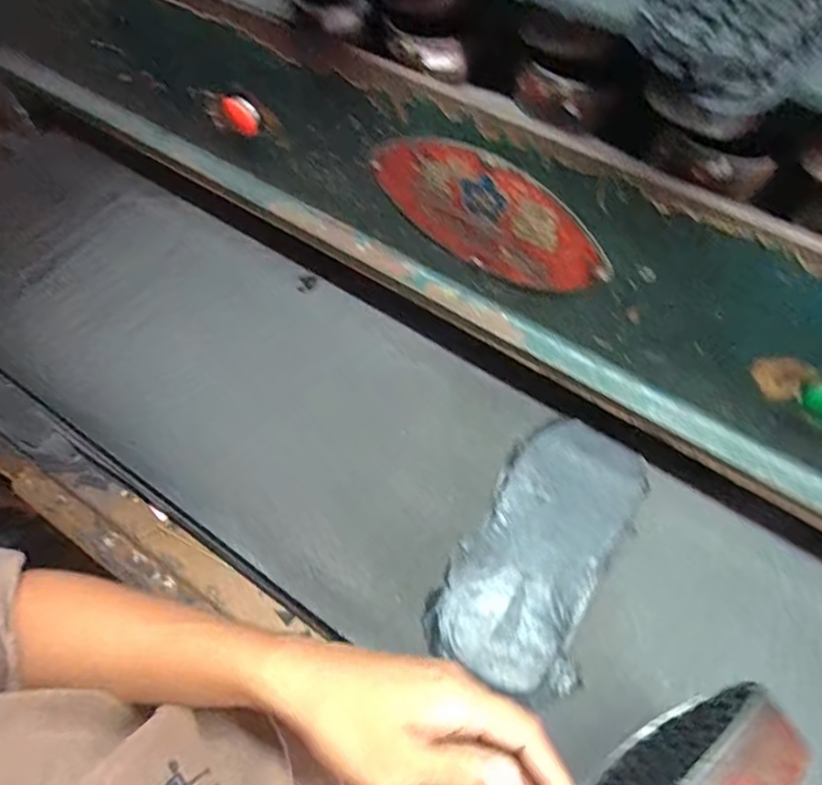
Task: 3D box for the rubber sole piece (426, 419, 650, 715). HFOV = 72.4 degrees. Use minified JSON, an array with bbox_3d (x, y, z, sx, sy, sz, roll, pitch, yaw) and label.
[{"bbox_3d":[0.134,0.154,0.572,0.145,0.017,0.276,25,65,11],"label":"rubber sole piece"}]

